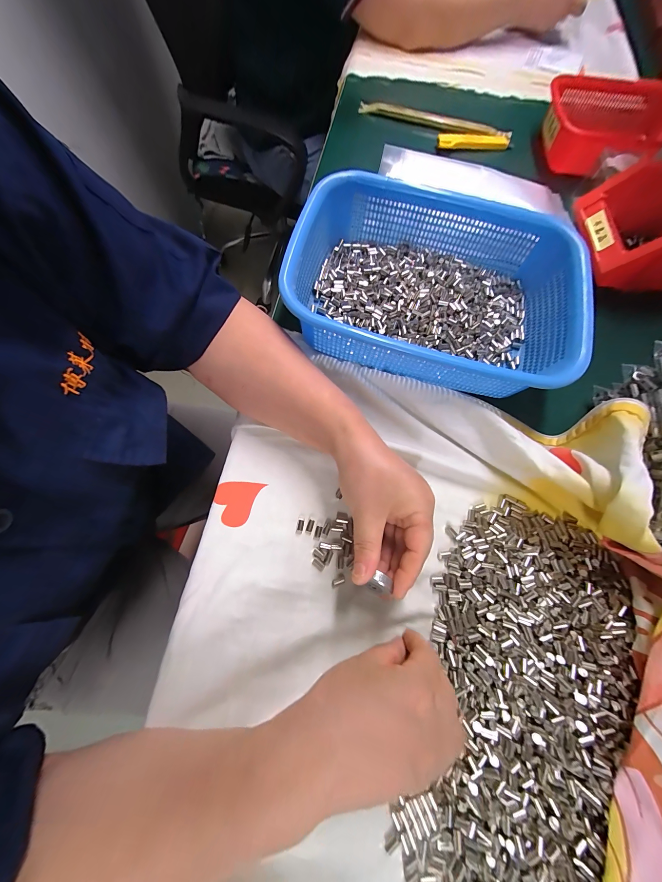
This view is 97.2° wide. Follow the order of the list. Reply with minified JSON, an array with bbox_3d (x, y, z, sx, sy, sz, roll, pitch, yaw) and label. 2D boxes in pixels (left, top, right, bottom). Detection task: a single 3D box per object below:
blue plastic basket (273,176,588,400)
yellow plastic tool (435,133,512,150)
[{"bbox_3d":[0.105,-0.157,0.310,0.280,0.075,0.207,14,73,3],"label":"blue plastic basket"},{"bbox_3d":[0.220,-0.461,0.446,0.110,0.012,0.018,2,72,-1],"label":"yellow plastic tool"}]

